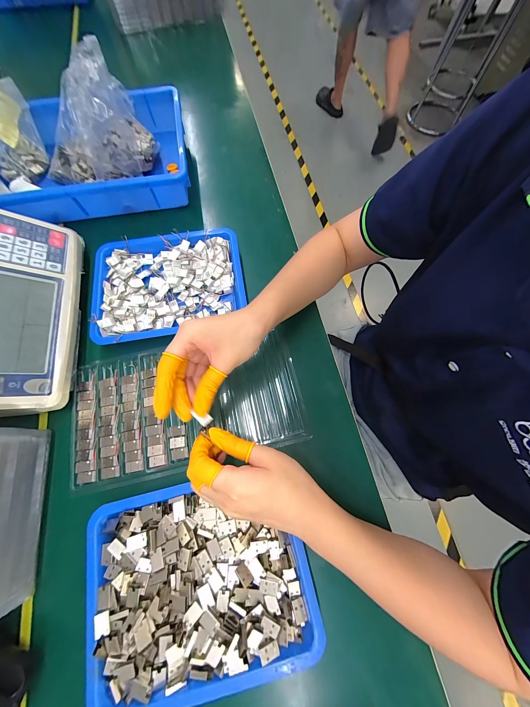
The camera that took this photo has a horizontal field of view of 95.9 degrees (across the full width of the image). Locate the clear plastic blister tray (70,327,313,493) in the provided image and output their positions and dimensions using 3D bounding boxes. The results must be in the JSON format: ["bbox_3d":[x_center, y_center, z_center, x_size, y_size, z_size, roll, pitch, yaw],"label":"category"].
[{"bbox_3d":[-0.101,0.063,0.321,0.291,0.025,0.160,-11,71,-4],"label":"clear plastic blister tray"}]

